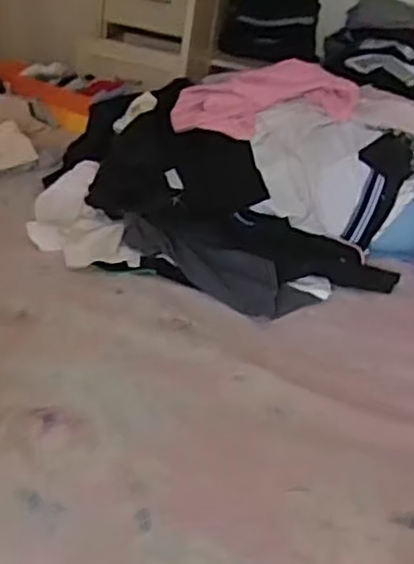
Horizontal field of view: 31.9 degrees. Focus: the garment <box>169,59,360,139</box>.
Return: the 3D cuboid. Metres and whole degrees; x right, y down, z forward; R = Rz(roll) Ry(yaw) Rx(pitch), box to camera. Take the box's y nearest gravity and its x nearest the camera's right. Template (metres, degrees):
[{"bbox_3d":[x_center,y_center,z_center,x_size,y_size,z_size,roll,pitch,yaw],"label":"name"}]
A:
[{"bbox_3d":[0.123,-0.391,1.522,0.433,0.078,0.209,-15,38,-32],"label":"garment"}]

